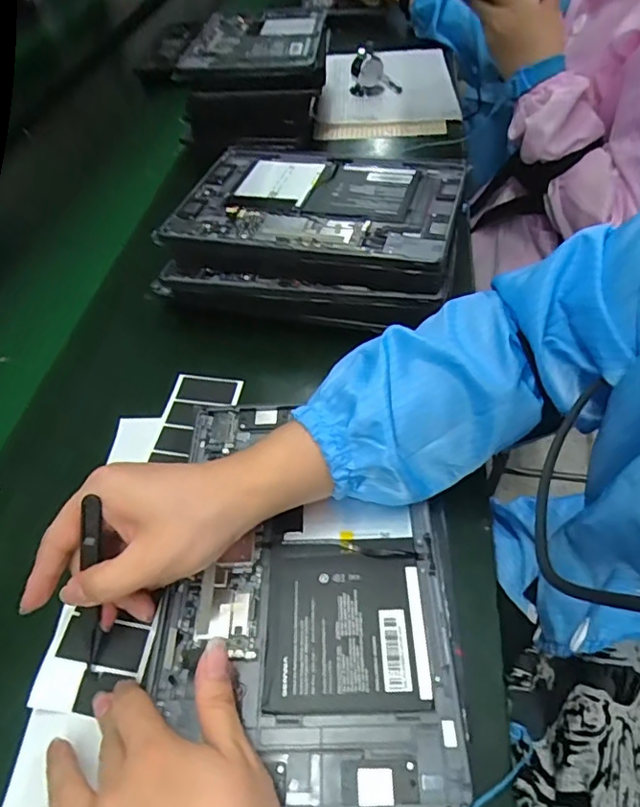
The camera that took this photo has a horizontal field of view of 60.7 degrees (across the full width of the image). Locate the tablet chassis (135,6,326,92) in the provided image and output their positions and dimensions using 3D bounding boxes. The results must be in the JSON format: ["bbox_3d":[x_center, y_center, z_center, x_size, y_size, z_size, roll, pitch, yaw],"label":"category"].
[{"bbox_3d":[-0.106,-0.507,0.758,0.227,0.031,0.305,1,50,7],"label":"tablet chassis"}]

